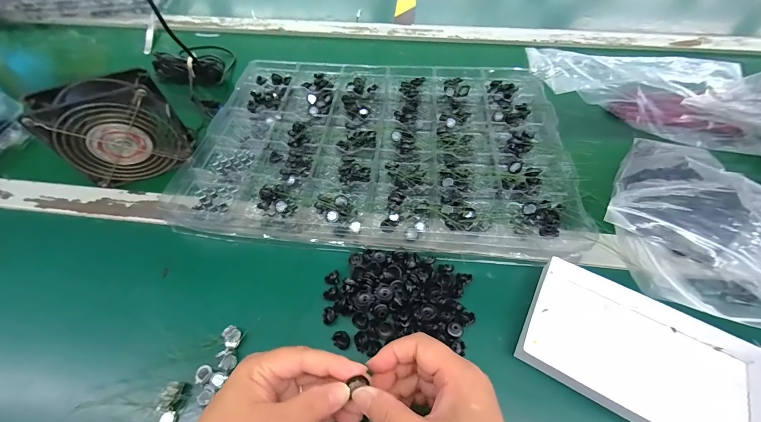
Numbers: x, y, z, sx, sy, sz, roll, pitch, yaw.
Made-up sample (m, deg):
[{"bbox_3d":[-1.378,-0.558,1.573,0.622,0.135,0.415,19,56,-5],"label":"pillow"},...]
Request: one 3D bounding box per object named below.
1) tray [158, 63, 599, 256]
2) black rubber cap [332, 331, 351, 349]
[{"bbox_3d":[-0.001,-0.093,0.418,0.440,0.024,0.291,4,55,5],"label":"tray"},{"bbox_3d":[-0.034,0.114,0.288,0.015,0.009,0.015,-1,55,2],"label":"black rubber cap"}]

